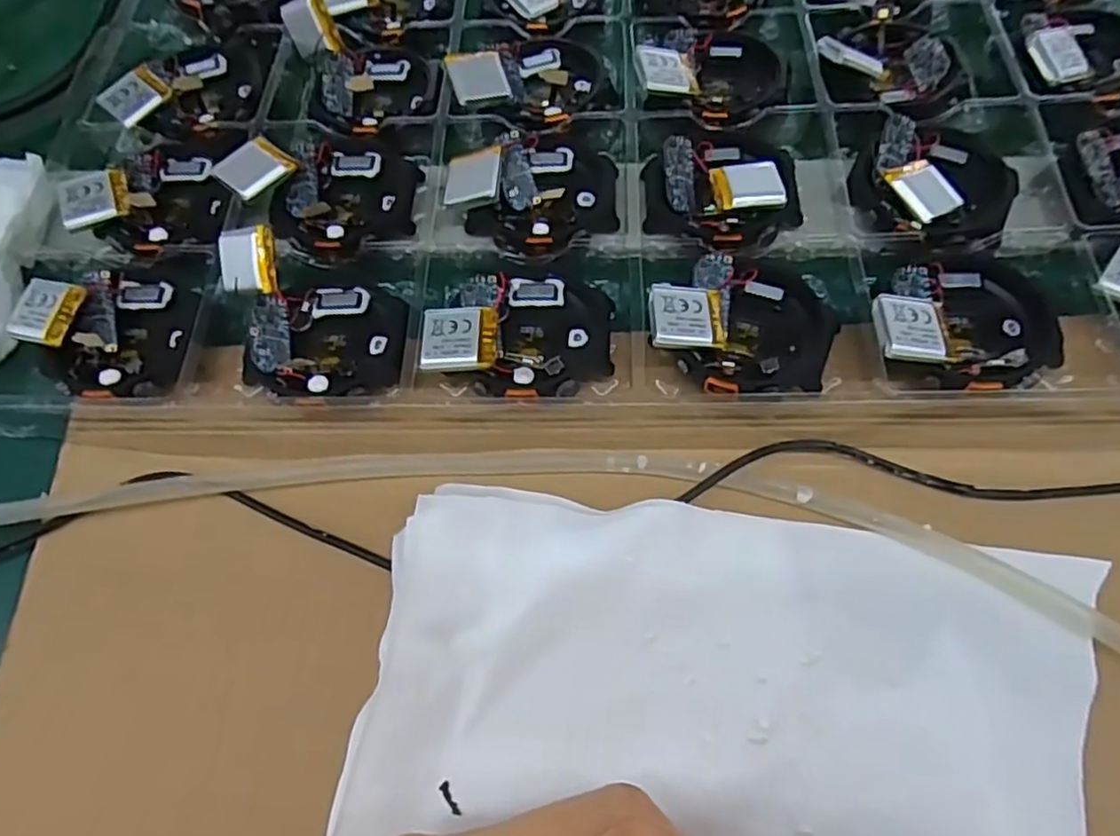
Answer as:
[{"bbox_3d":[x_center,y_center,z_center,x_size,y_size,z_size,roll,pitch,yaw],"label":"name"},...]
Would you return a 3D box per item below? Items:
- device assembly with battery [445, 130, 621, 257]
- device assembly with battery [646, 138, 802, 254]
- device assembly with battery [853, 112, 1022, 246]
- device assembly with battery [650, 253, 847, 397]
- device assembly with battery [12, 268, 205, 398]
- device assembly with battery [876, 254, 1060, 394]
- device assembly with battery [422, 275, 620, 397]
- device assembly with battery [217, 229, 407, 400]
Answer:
[{"bbox_3d":[-0.010,-0.083,0.246,0.059,0.013,0.047,1,68,5],"label":"device assembly with battery"},{"bbox_3d":[0.057,-0.080,0.242,0.052,0.014,0.045,6,68,7],"label":"device assembly with battery"},{"bbox_3d":[0.129,-0.081,0.238,0.050,0.012,0.051,-2,68,4],"label":"device assembly with battery"},{"bbox_3d":[0.057,-0.029,0.218,0.056,0.017,0.046,12,69,9],"label":"device assembly with battery"},{"bbox_3d":[-0.151,-0.028,0.229,0.049,0.019,0.047,-7,67,2],"label":"device assembly with battery"},{"bbox_3d":[0.124,-0.031,0.213,0.057,0.017,0.047,-7,67,2],"label":"device assembly with battery"},{"bbox_3d":[-0.012,-0.027,0.223,0.057,0.017,0.045,1,68,5],"label":"device assembly with battery"},{"bbox_3d":[-0.083,-0.031,0.223,0.068,0.025,0.047,15,70,10],"label":"device assembly with battery"}]

